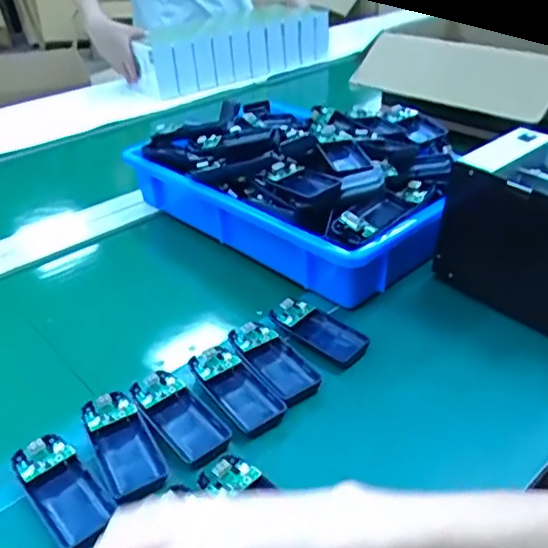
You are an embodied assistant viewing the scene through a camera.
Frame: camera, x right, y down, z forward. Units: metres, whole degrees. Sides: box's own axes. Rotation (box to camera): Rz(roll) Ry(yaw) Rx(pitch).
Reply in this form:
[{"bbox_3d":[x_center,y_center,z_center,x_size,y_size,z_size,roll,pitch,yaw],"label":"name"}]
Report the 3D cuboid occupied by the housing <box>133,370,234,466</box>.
[{"bbox_3d":[-0.079,0.116,0.491,0.045,0.016,0.100,-29,42,-33],"label":"housing"}]

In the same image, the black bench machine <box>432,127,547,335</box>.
[{"bbox_3d":[0.281,-0.048,0.598,0.187,0.145,0.163,21,41,31],"label":"black bench machine"}]

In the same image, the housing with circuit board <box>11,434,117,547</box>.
[{"bbox_3d":[-0.158,0.158,0.435,0.042,0.016,0.098,-28,42,-32],"label":"housing with circuit board"}]

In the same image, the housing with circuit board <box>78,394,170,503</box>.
[{"bbox_3d":[-0.122,0.136,0.471,0.044,0.022,0.099,-20,38,-24],"label":"housing with circuit board"}]

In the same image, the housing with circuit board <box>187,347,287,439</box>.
[{"bbox_3d":[-0.034,0.097,0.514,0.048,0.016,0.095,-25,40,-29],"label":"housing with circuit board"}]

